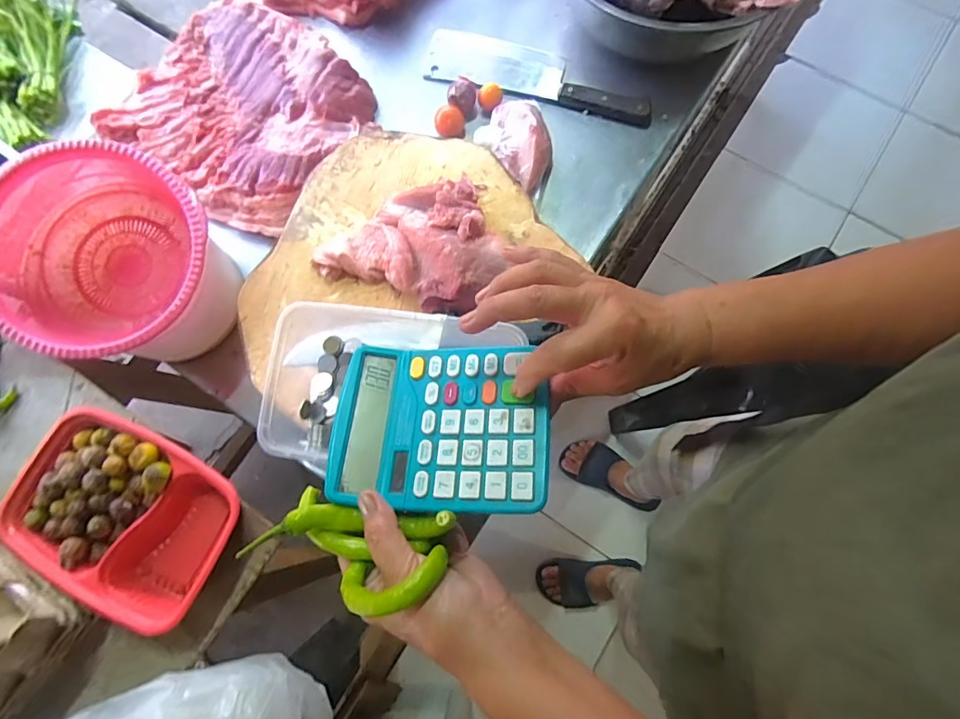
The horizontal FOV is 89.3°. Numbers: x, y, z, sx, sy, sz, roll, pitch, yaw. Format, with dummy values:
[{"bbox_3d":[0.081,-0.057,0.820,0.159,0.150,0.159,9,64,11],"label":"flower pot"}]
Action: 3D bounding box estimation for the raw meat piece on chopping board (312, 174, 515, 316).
[{"bbox_3d":[-0.079,-0.124,0.570,0.217,0.056,0.161,-22,77,-4],"label":"raw meat piece on chopping board"}]

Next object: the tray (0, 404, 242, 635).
[{"bbox_3d":[-0.337,0.145,0.470,0.212,0.052,0.149,23,78,6],"label":"tray"}]

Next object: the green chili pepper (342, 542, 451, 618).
[{"bbox_3d":[-0.053,0.132,0.291,0.063,0.040,0.025,-10,77,-1],"label":"green chili pepper"}]

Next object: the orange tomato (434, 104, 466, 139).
[{"bbox_3d":[-0.048,-0.363,0.737,0.041,0.037,0.040,0,77,1],"label":"orange tomato"}]

